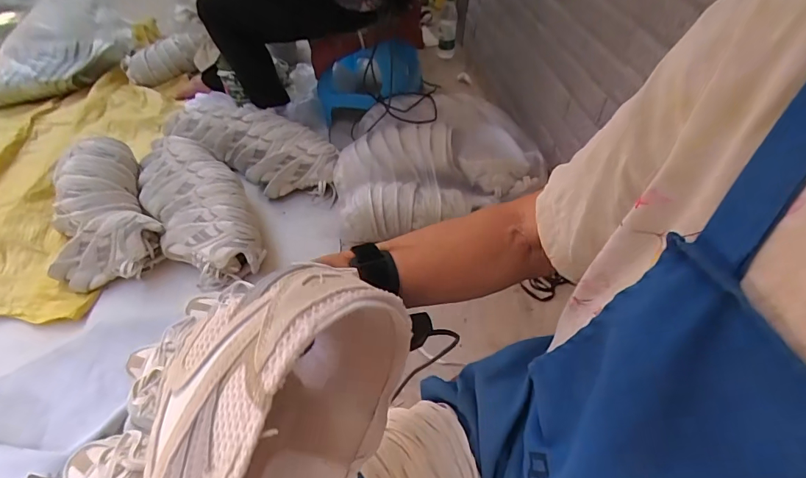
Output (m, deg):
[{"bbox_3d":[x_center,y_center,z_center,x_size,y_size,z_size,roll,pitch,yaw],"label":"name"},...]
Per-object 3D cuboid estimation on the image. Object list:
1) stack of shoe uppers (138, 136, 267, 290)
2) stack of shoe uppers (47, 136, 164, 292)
[{"bbox_3d":[-0.501,-0.084,1.058,0.209,0.137,0.507,-26,53,-23],"label":"stack of shoe uppers"},{"bbox_3d":[-0.714,-0.060,1.018,0.227,0.146,0.423,-26,53,-23],"label":"stack of shoe uppers"}]

